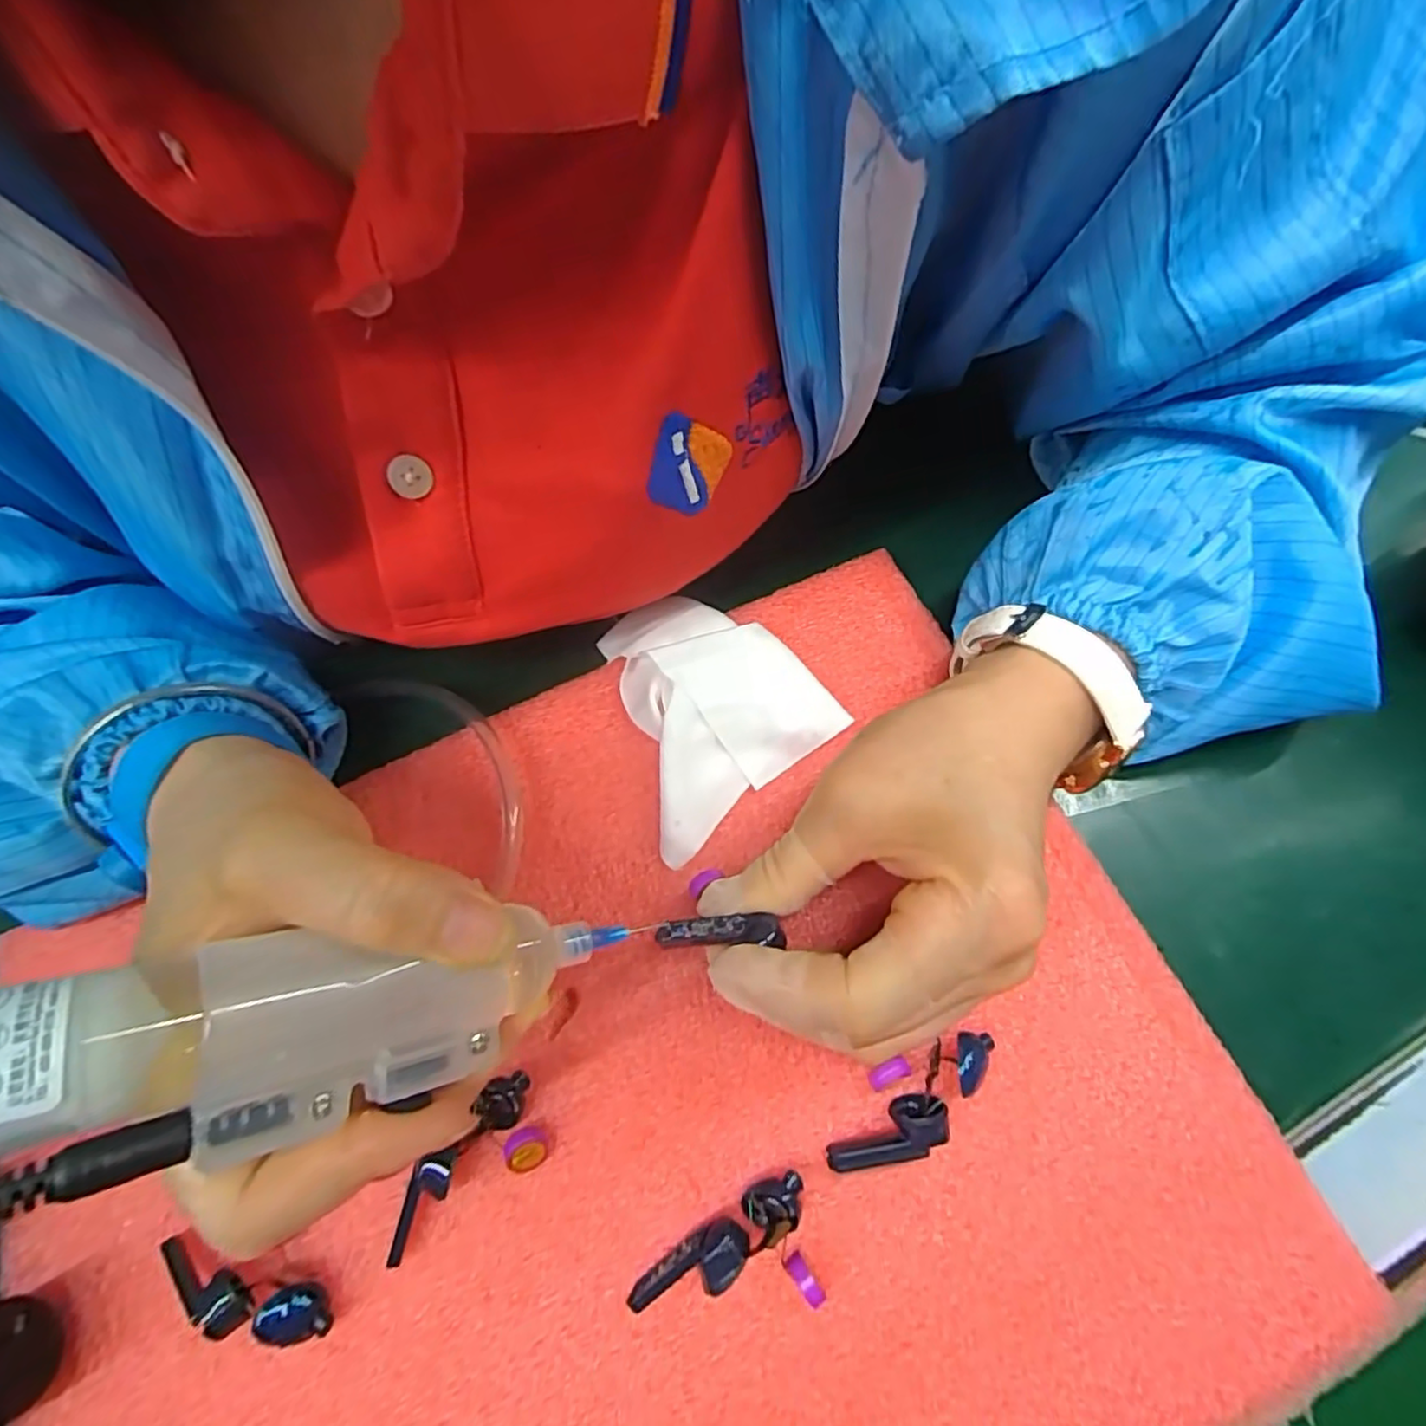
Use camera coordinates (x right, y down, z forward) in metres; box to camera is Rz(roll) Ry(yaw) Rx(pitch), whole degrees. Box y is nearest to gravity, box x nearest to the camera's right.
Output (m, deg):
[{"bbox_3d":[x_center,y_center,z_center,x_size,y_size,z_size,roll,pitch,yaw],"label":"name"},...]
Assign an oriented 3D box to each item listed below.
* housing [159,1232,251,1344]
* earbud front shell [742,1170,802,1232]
[{"bbox_3d":[-0.139,0.155,0.185,0.033,0.012,0.008,14,113,30],"label":"housing"},{"bbox_3d":[0.017,0.134,0.187,0.017,0.012,0.012,-19,66,-2],"label":"earbud front shell"}]

